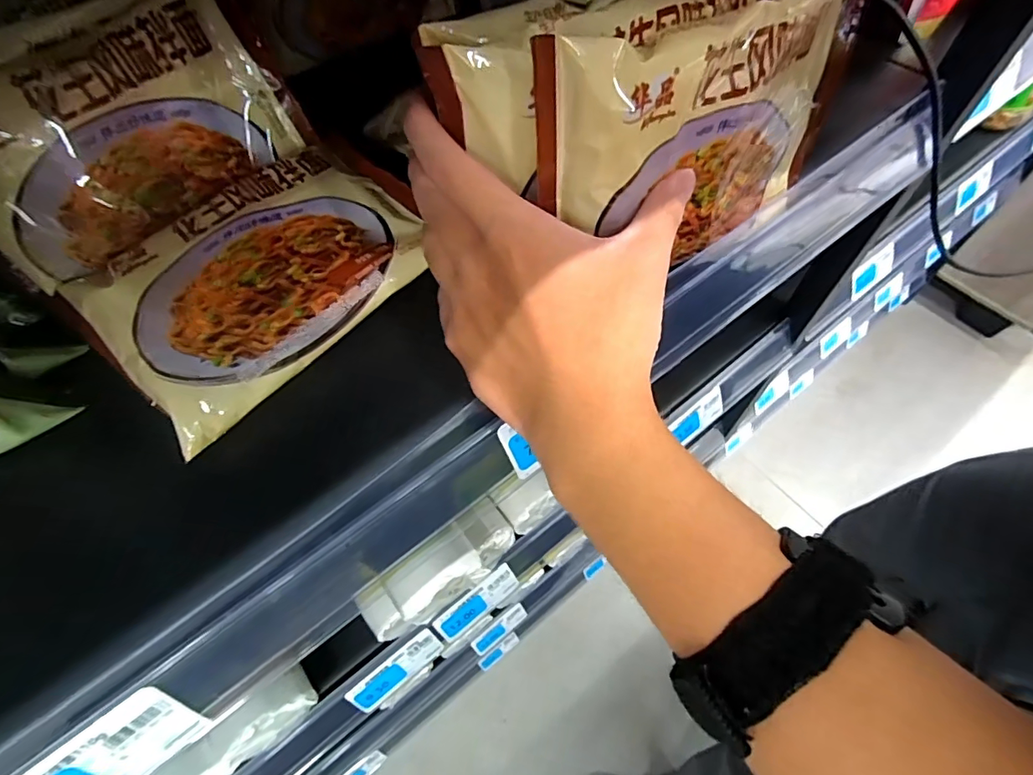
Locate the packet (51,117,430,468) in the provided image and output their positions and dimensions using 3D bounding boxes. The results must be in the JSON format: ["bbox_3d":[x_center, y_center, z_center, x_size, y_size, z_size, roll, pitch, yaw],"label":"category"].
[{"bbox_3d":[-0.128,-0.065,0.261,0.115,0.030,0.164,38,69,22],"label":"packet"}]

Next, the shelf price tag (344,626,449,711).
[{"bbox_3d":[-0.100,0.236,0.425,0.082,0.036,0.007,-36,25,-16],"label":"shelf price tag"}]

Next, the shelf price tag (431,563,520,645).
[{"bbox_3d":[-0.036,0.190,0.451,0.081,0.036,0.011,-36,29,-17],"label":"shelf price tag"}]

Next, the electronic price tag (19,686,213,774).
[{"bbox_3d":[-0.165,0.149,0.193,0.077,0.035,0.004,-35,32,-17],"label":"electronic price tag"}]

